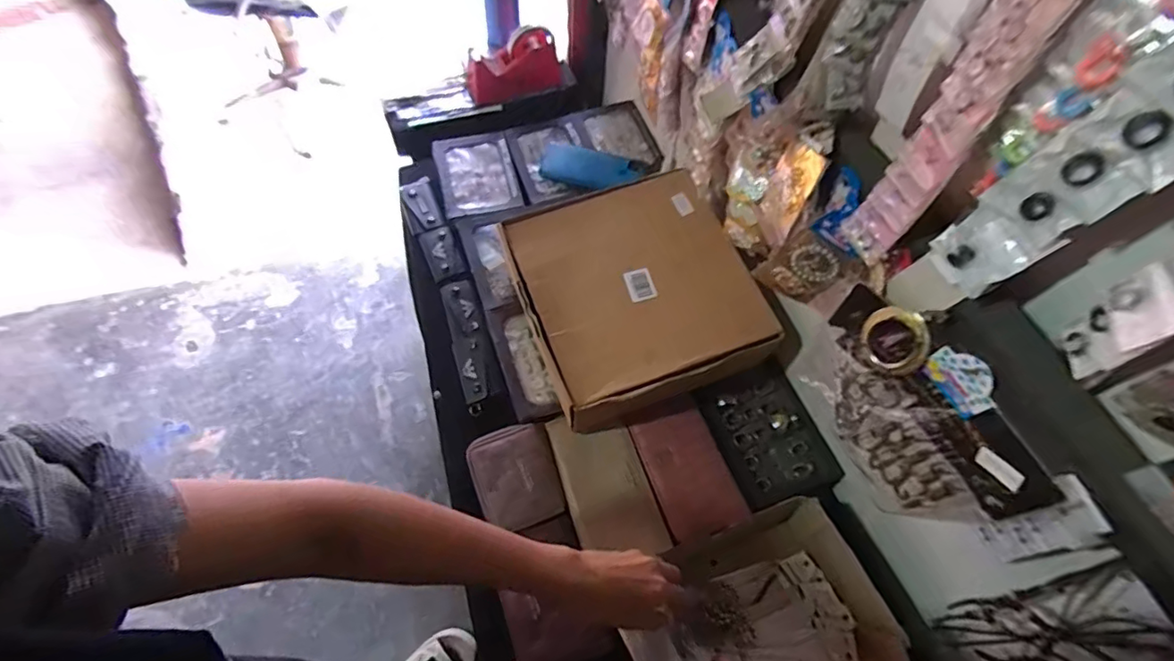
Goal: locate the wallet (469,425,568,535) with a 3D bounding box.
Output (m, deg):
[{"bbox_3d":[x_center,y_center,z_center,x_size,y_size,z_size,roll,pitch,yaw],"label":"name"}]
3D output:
[{"bbox_3d":[-0.082,0.169,0.644,0.094,0.022,0.111,-18,63,-11],"label":"wallet"}]

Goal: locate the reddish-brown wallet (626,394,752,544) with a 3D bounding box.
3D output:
[{"bbox_3d":[0.117,0.158,0.653,0.086,0.026,0.160,-16,63,-10],"label":"reddish-brown wallet"}]

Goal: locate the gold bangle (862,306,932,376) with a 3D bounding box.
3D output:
[{"bbox_3d":[0.234,0.009,0.420,0.021,0.054,0.047,-27,50,-26],"label":"gold bangle"}]

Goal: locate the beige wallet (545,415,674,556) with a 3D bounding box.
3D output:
[{"bbox_3d":[0.022,0.179,0.653,0.096,0.015,0.175,-15,63,-10],"label":"beige wallet"}]

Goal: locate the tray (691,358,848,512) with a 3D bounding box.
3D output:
[{"bbox_3d":[0.224,0.127,0.689,0.132,0.023,0.165,-19,64,-12],"label":"tray"}]

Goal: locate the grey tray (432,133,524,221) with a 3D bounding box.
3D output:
[{"bbox_3d":[-0.175,-0.249,0.877,0.117,0.019,0.172,-14,63,-9],"label":"grey tray"}]

